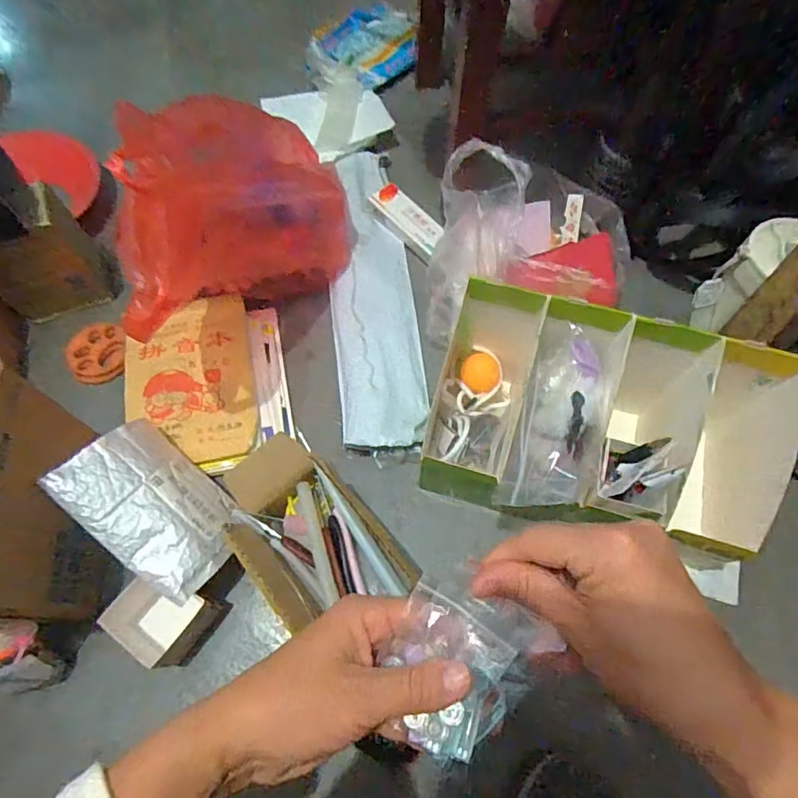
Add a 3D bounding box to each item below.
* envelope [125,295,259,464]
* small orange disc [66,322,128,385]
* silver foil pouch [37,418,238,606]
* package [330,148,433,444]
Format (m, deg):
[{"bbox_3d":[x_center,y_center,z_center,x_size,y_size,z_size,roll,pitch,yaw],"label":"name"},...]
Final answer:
[{"bbox_3d":[-0.219,-0.022,0.546,0.128,0.014,0.190,-11,67,-7],"label":"envelope"},{"bbox_3d":[-0.337,-0.052,0.579,0.060,0.018,0.073,-11,80,-44],"label":"small orange disc"},{"bbox_3d":[-0.202,0.088,0.442,0.143,0.020,0.103,46,40,-7],"label":"silver foil pouch"},{"bbox_3d":[-0.031,-0.131,0.607,0.097,0.019,0.399,-5,66,-4],"label":"package"}]

